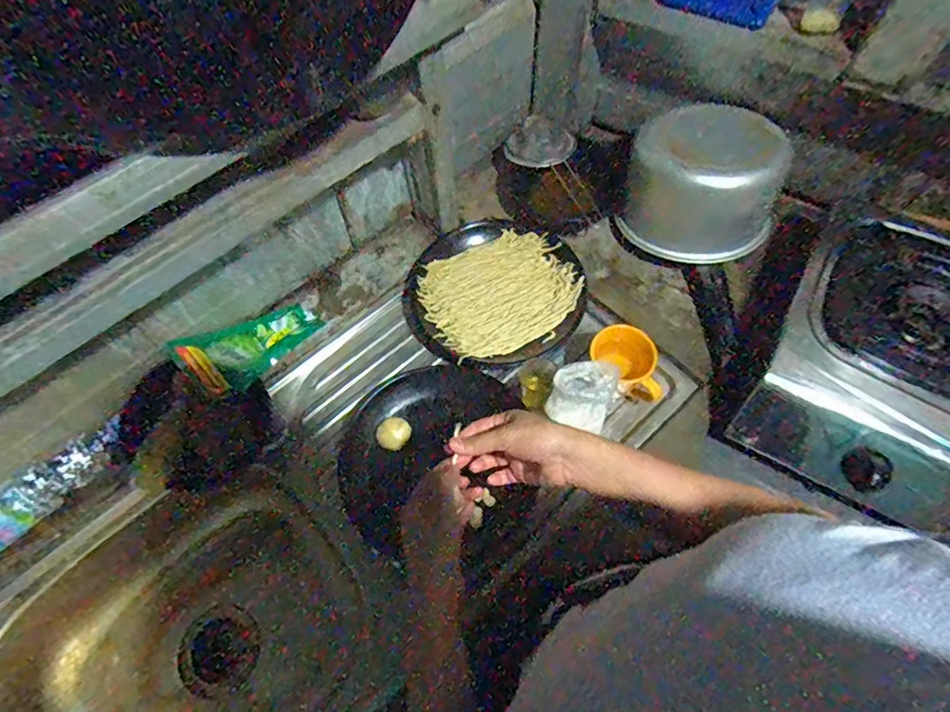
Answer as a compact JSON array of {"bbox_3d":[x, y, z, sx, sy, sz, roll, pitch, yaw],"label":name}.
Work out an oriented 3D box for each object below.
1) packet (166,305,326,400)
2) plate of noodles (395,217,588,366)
[{"bbox_3d":[-0.308,-0.014,0.728,0.191,0.037,0.085,-30,64,-34],"label":"packet"},{"bbox_3d":[0.029,-0.096,0.780,0.247,0.020,0.245,-1,64,3],"label":"plate of noodles"}]

